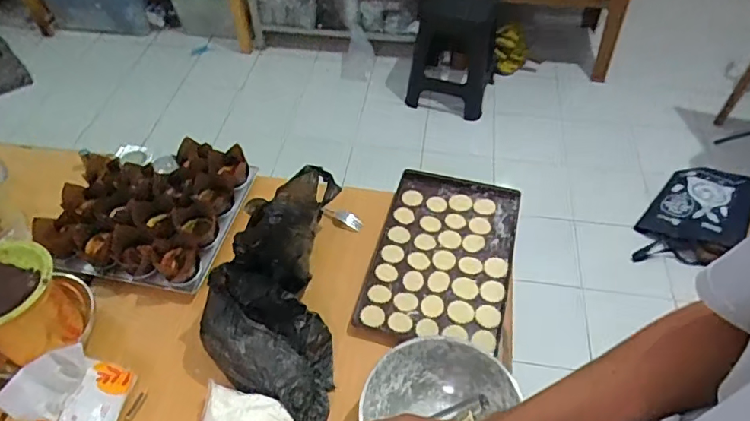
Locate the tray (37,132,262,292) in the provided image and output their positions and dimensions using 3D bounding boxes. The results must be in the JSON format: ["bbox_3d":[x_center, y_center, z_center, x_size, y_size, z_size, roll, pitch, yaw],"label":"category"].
[{"bbox_3d":[-0.432,-0.015,0.958,0.325,0.071,0.299,10,50,9],"label":"tray"}]

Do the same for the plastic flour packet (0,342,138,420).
[{"bbox_3d":[-0.414,0.258,0.708,0.088,0.134,0.140,21,53,17],"label":"plastic flour packet"}]

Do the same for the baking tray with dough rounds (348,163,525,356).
[{"bbox_3d":[0.126,0.076,0.940,0.238,0.040,0.357,13,51,11],"label":"baking tray with dough rounds"}]

